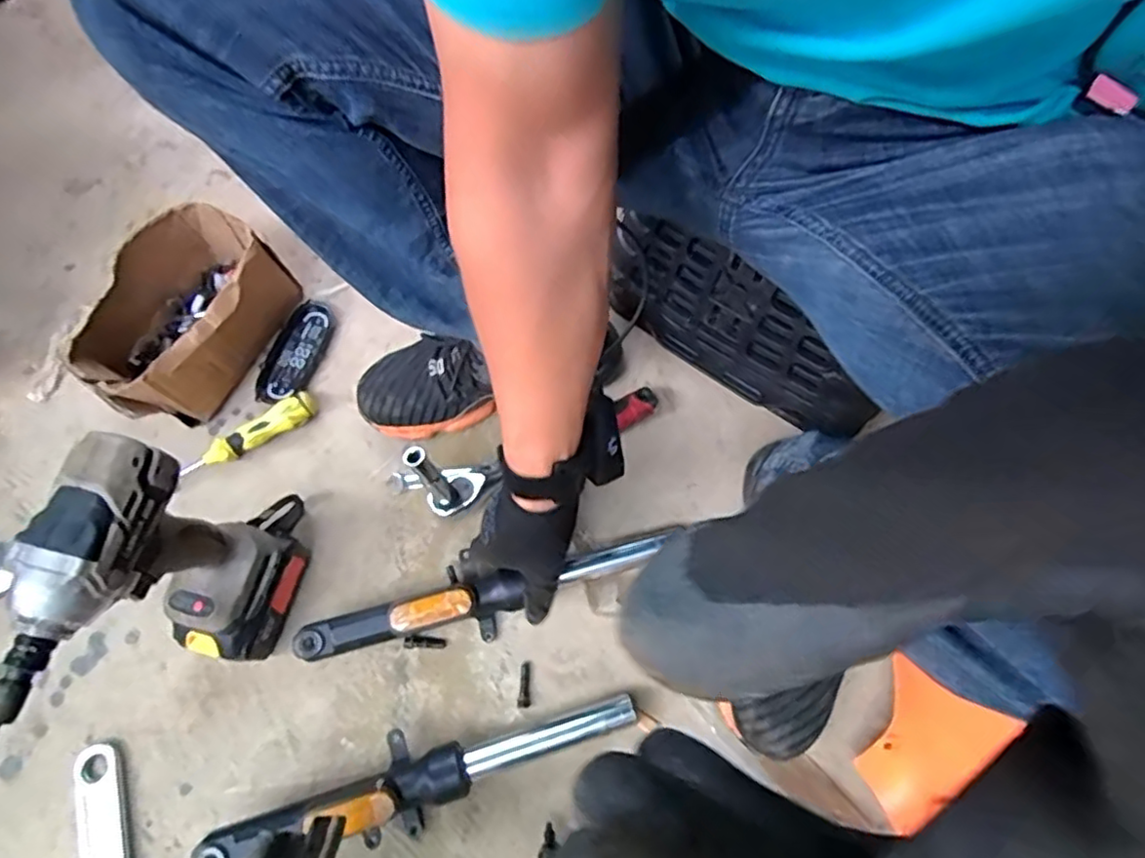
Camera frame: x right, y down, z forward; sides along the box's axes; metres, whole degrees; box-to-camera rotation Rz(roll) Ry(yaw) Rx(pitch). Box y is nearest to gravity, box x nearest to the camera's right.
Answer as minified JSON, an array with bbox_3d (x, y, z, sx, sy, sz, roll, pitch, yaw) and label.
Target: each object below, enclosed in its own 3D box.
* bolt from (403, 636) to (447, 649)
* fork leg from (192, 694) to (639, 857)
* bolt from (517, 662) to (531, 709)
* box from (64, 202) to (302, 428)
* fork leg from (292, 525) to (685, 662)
[{"bbox_3d":[-0.137,0.199,0.594,0.038,0.006,0.011,7,67,-11],"label":"bolt"},{"bbox_3d":[-0.119,0.286,0.529,0.352,0.059,0.068,-19,67,-5],"label":"fork leg"},{"bbox_3d":[-0.044,0.231,0.575,0.012,0.007,0.039,-3,67,2],"label":"bolt"},{"bbox_3d":[-0.419,-0.110,0.686,0.138,0.097,0.204,29,71,14],"label":"box"},{"bbox_3d":[-0.067,0.147,0.581,0.353,0.049,0.052,-14,67,-9],"label":"fork leg"}]

